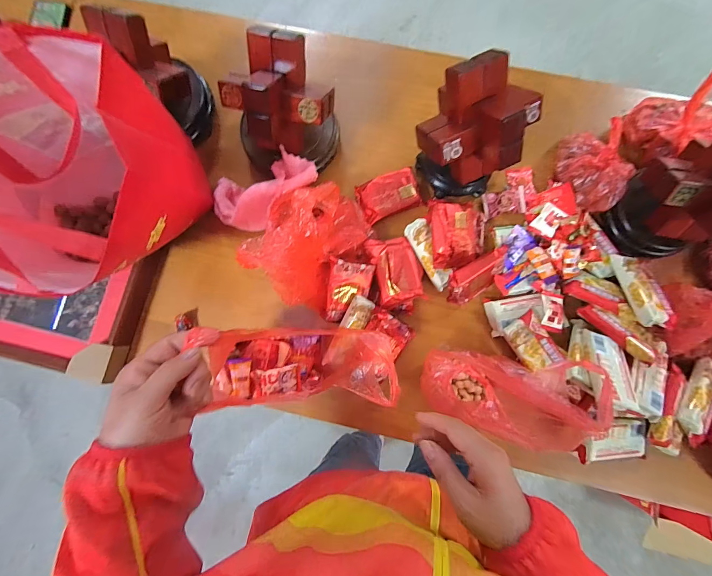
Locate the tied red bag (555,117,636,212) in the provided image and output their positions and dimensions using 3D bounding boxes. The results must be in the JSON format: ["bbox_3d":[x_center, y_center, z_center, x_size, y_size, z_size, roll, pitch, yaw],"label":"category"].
[{"bbox_3d":[0.450,-0.226,0.613,0.096,0.078,0.161,-12,82,-1],"label":"tied red bag"}]

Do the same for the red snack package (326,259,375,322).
[{"bbox_3d":[-0.010,0.007,0.584,0.077,0.013,0.108,3,104,-21],"label":"red snack package"}]

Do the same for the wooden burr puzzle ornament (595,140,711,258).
[{"bbox_3d":[0.543,-0.145,0.552,0.131,0.234,0.143,0,82,1],"label":"wooden burr puzzle ornament"}]

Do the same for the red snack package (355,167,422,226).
[{"bbox_3d":[0.063,-0.183,0.637,0.113,0.026,0.079,-22,82,-2],"label":"red snack package"}]

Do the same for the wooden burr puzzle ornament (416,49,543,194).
[{"bbox_3d":[0.186,-0.242,0.544,0.146,0.203,0.142,0,82,1],"label":"wooden burr puzzle ornament"}]

